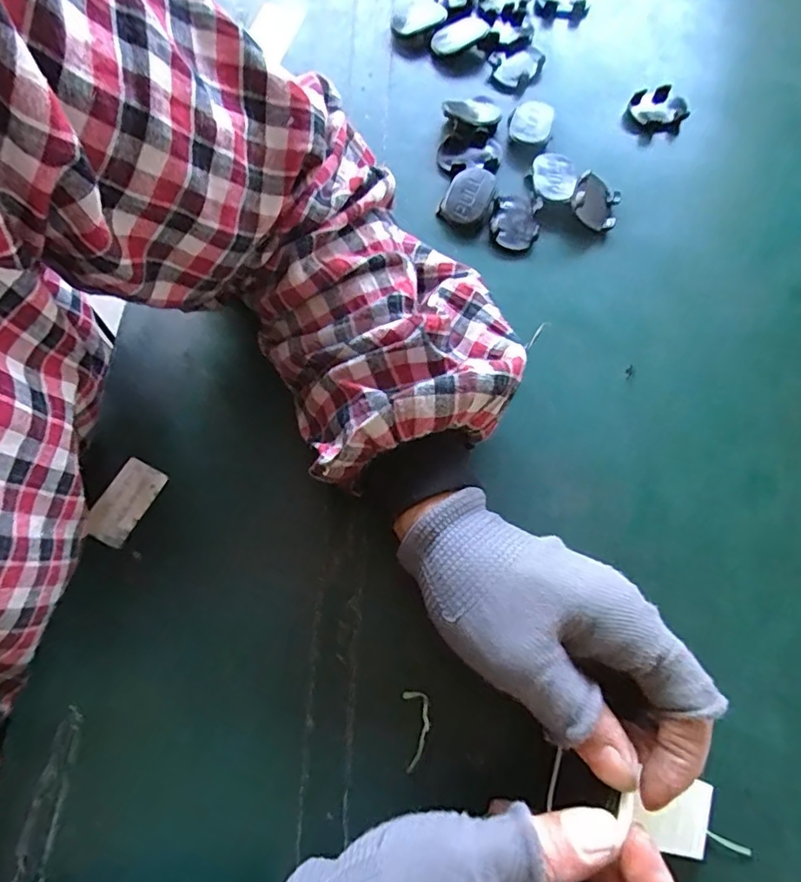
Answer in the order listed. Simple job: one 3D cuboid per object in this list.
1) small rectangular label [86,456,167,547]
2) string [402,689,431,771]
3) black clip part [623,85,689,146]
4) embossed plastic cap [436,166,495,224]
[{"bbox_3d":[-0.145,0.032,0.293,0.024,0.004,0.044,25,70,8],"label":"small rectangular label"},{"bbox_3d":[0.008,0.133,0.256,0.012,0.004,0.033,-3,69,-3],"label":"string"},{"bbox_3d":[0.183,-0.234,0.399,0.040,0.014,0.045,29,70,9],"label":"black clip part"},{"bbox_3d":[0.043,-0.158,0.361,0.028,0.013,0.042,21,69,6],"label":"embossed plastic cap"}]

